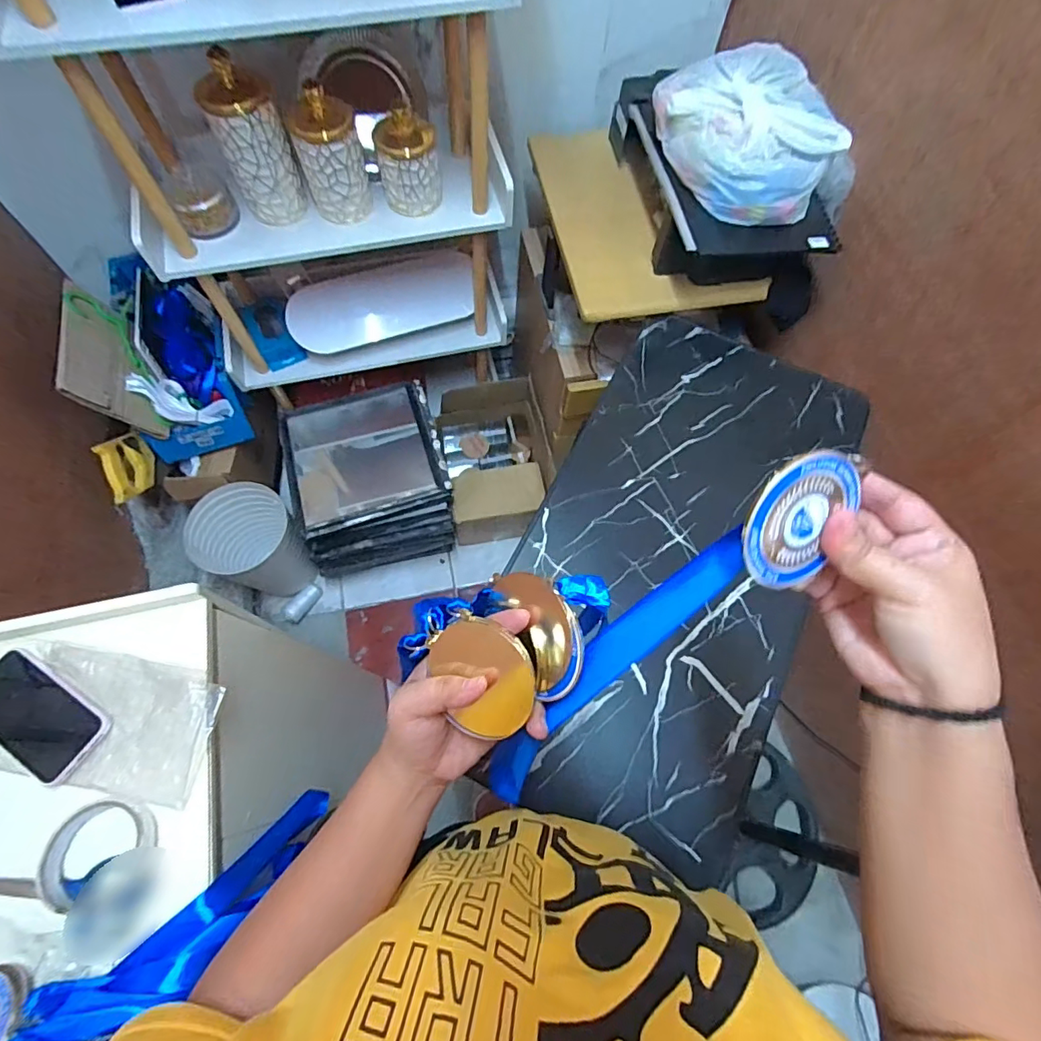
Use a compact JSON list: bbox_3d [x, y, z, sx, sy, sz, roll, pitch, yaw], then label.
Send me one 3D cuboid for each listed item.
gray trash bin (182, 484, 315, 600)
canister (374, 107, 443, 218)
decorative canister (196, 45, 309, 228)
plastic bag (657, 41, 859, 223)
[{"bbox_3d":[-0.617,0.079,1.276,0.207,0.313,0.196,1,68,-2],"label":"gray trash bin"},{"bbox_3d":[-0.188,-0.608,0.880,0.098,0.141,0.109,-6,68,-5],"label":"canister"},{"bbox_3d":[-0.413,-0.585,0.818,0.102,0.197,0.095,-21,70,-10],"label":"decorative canister"},{"bbox_3d":[0.342,-0.573,0.774,0.224,0.108,0.271,-25,71,-12],"label":"plastic bag"}]

